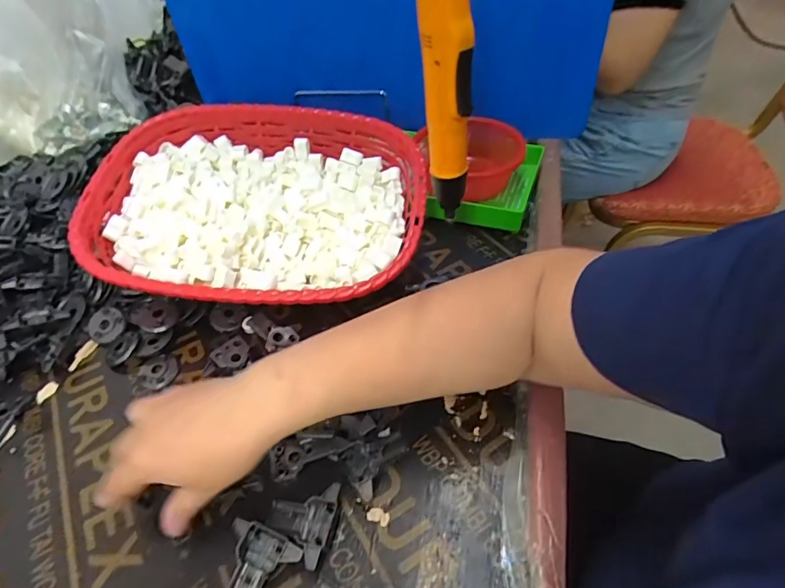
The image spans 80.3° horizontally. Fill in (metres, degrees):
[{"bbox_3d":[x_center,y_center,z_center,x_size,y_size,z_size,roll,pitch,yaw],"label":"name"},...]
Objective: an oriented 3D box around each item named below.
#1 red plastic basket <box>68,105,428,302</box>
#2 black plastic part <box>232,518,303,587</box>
[{"bbox_3d":[-0.144,-0.094,0.513,0.353,0.094,0.261,1,47,8],"label":"red plastic basket"},{"bbox_3d":[-0.097,0.201,0.334,0.054,0.023,0.058,7,48,13],"label":"black plastic part"}]

